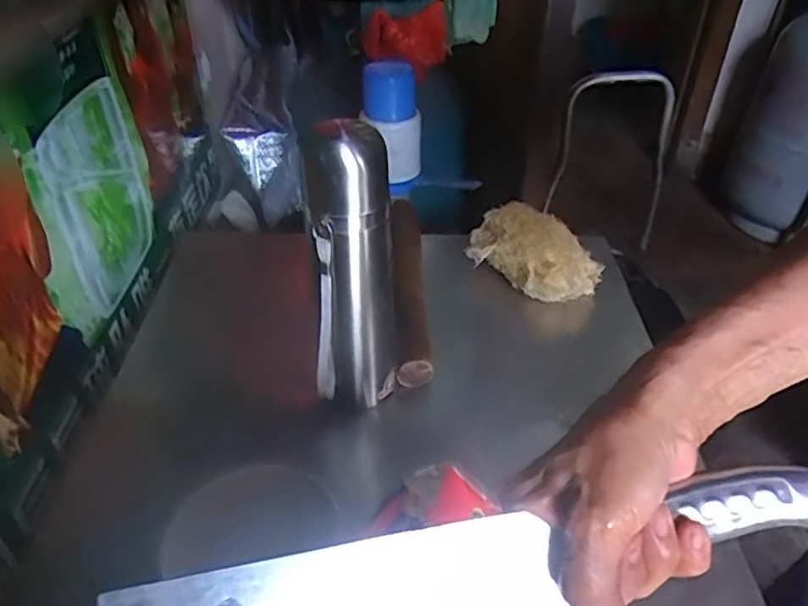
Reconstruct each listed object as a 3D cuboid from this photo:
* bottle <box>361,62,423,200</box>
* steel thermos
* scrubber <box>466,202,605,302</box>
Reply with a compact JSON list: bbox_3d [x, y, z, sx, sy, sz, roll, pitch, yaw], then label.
[{"bbox_3d":[-0.015,-0.228,0.838,0.076,0.158,0.078,-1,39,-3],"label":"bottle"},{"bbox_3d":[-0.038,-0.011,0.508,0.064,0.255,0.058,-1,39,-3],"label":"steel thermos"},{"bbox_3d":[0.141,-0.057,0.683,0.136,0.057,0.082,29,46,30],"label":"scrubber"}]

